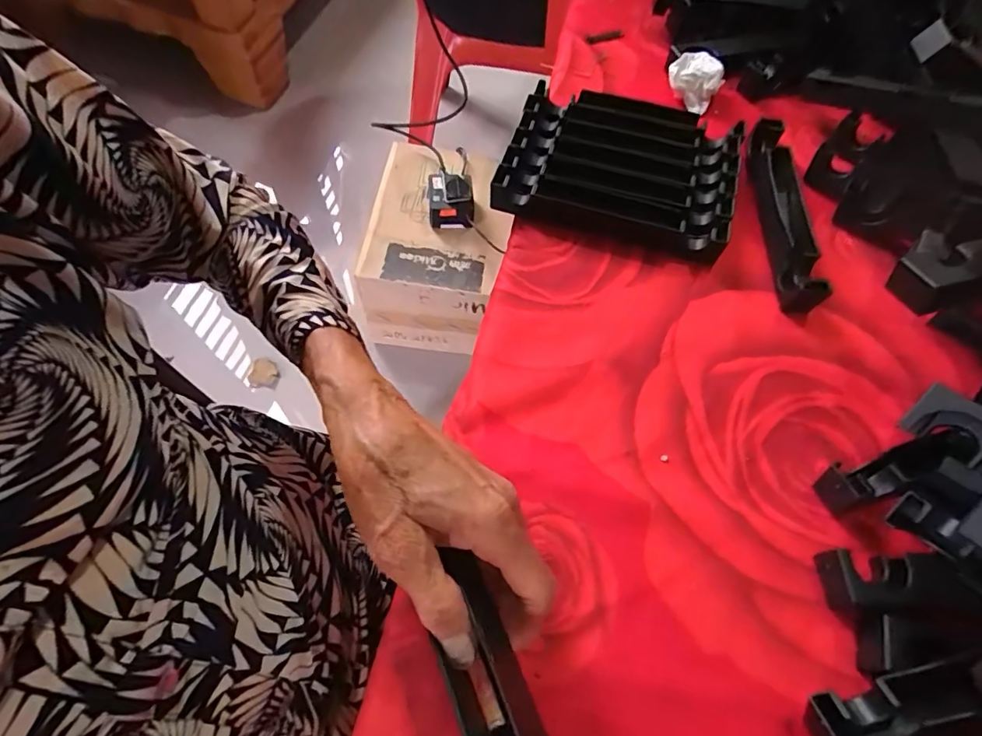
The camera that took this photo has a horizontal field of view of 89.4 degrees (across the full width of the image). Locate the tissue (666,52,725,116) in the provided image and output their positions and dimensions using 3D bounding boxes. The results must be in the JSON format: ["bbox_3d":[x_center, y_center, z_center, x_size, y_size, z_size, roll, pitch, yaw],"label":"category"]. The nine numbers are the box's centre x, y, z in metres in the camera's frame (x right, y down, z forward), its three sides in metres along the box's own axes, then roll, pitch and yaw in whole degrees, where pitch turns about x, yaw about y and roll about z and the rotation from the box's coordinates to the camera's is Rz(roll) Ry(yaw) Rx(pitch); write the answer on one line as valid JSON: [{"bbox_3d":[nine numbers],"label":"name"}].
[{"bbox_3d":[0.212,-0.300,0.515,0.039,0.030,0.052,-35,68,-21],"label":"tissue"}]

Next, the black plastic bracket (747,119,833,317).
[{"bbox_3d":[0.256,-0.139,0.433,0.034,0.029,0.197,3,60,-2],"label":"black plastic bracket"}]

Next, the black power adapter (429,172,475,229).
[{"bbox_3d":[-0.066,-0.273,0.816,0.072,0.052,0.085,-3,63,-5],"label":"black power adapter"}]

